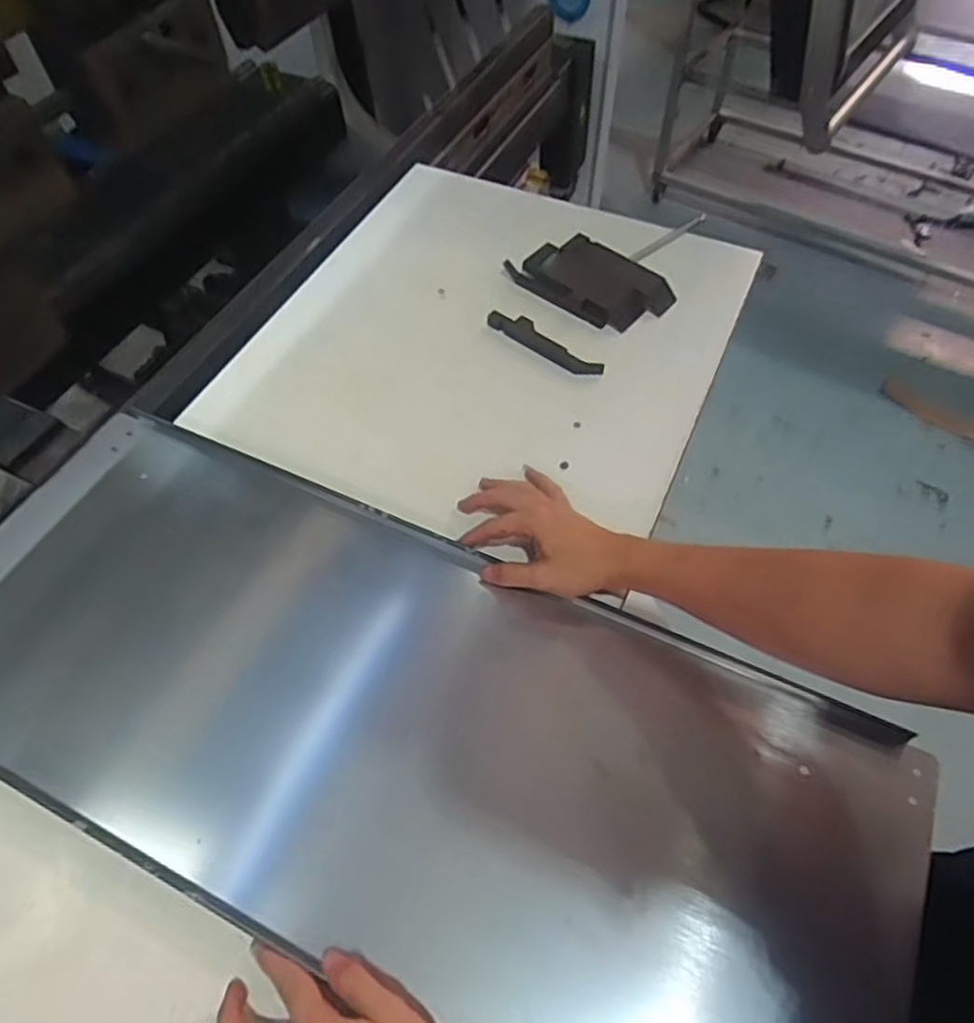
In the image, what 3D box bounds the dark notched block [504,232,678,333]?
[{"bbox_3d":[0.127,-0.278,0.824,0.178,0.023,0.104,36,64,21],"label":"dark notched block"}]

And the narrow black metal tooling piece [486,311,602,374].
[{"bbox_3d":[0.063,-0.190,0.776,0.148,0.009,0.026,36,64,21],"label":"narrow black metal tooling piece"}]

